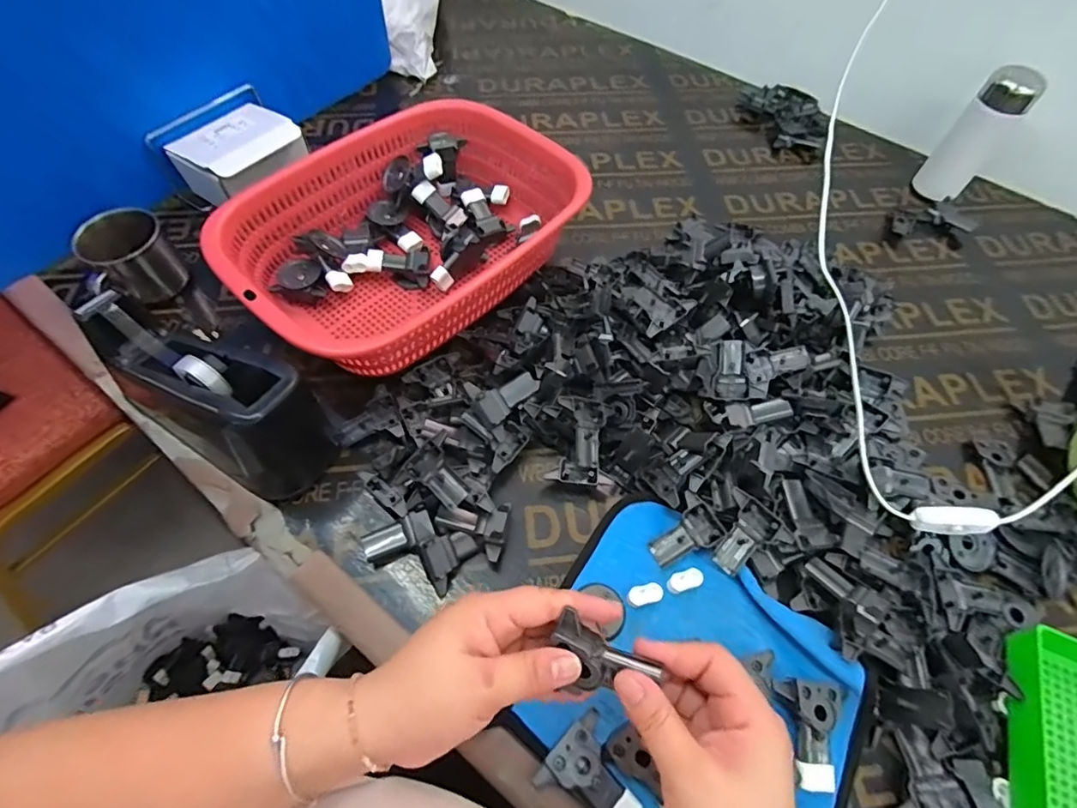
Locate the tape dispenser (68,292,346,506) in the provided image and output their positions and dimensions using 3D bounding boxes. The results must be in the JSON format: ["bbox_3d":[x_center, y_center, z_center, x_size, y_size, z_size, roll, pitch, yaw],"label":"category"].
[{"bbox_3d":[-0.266,-0.014,0.438,0.194,0.103,0.091,30,62,15],"label":"tape dispenser"}]

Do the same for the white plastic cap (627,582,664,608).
[{"bbox_3d":[0.083,0.149,0.407,0.029,0.012,0.014,-12,60,-9],"label":"white plastic cap"}]

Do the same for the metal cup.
[{"bbox_3d":[-0.413,-0.149,0.538,0.070,0.069,0.072,1,59,-2],"label":"metal cup"}]

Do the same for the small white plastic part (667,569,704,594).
[{"bbox_3d":[0.115,0.139,0.413,0.028,0.006,0.014,-23,61,1],"label":"small white plastic part"}]

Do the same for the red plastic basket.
[{"bbox_3d":[-0.127,-0.173,0.544,0.238,0.098,0.330,40,65,20],"label":"red plastic basket"}]

